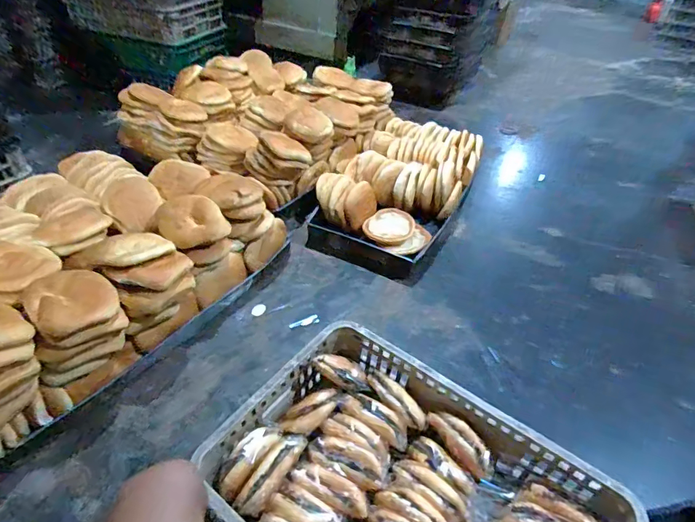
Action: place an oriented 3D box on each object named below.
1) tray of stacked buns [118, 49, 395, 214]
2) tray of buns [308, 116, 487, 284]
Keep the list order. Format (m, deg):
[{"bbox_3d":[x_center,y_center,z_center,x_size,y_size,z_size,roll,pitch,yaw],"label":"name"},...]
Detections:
[{"bbox_3d":[-0.312,-0.559,1.624,0.716,0.214,0.817,23,45,20],"label":"tray of stacked buns"},{"bbox_3d":[0.209,-0.286,1.531,0.404,0.147,0.815,22,44,19],"label":"tray of buns"}]

